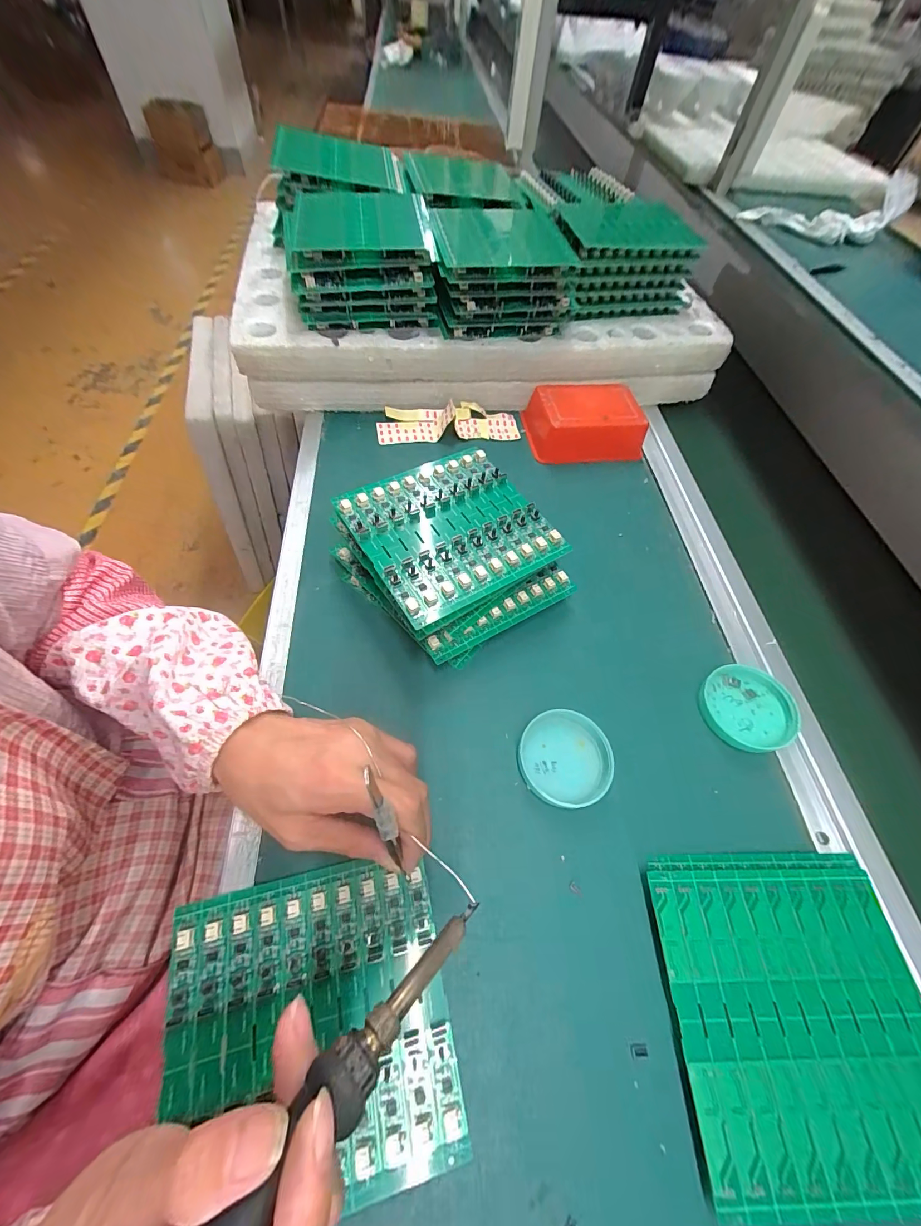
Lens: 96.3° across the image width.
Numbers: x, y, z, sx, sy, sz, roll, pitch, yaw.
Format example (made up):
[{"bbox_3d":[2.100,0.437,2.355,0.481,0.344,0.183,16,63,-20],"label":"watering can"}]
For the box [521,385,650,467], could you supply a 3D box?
[{"bbox_3d":[0.140,-0.219,0.472,0.126,0.044,0.090,-5,59,-7],"label":"box"}]

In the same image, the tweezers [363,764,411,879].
[{"bbox_3d":[-0.036,0.116,0.214,0.007,0.116,0.011,-13,41,-11],"label":"tweezers"}]

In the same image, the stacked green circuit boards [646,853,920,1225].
[{"bbox_3d":[0.186,0.218,0.230,0.138,0.015,0.142,0,59,-3],"label":"stacked green circuit boards"}]

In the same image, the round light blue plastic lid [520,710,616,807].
[{"bbox_3d":[0.074,0.102,0.292,0.062,0.012,0.062,2,59,-3],"label":"round light blue plastic lid"}]

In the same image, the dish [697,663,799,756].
[{"bbox_3d":[0.221,0.072,0.319,0.063,0.015,0.063,-3,61,5],"label":"dish"}]

